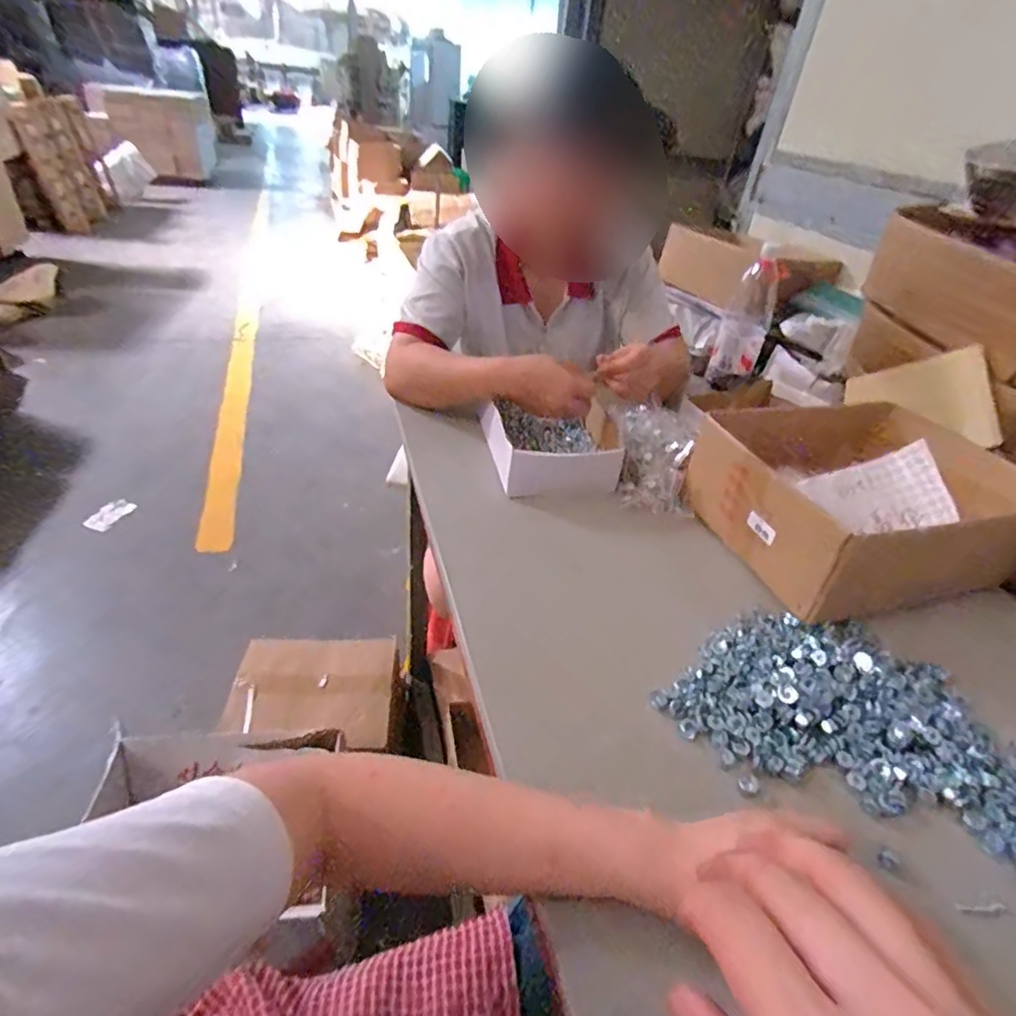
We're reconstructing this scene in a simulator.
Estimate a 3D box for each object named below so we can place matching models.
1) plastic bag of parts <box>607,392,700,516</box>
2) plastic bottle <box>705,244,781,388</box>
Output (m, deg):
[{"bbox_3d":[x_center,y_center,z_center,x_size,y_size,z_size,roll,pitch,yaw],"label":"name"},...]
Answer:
[{"bbox_3d":[0.201,-0.072,0.768,0.116,0.073,0.176,11,37,5],"label":"plastic bag of parts"},{"bbox_3d":[0.475,-0.373,1.103,0.089,0.248,0.080,21,39,17],"label":"plastic bottle"}]

